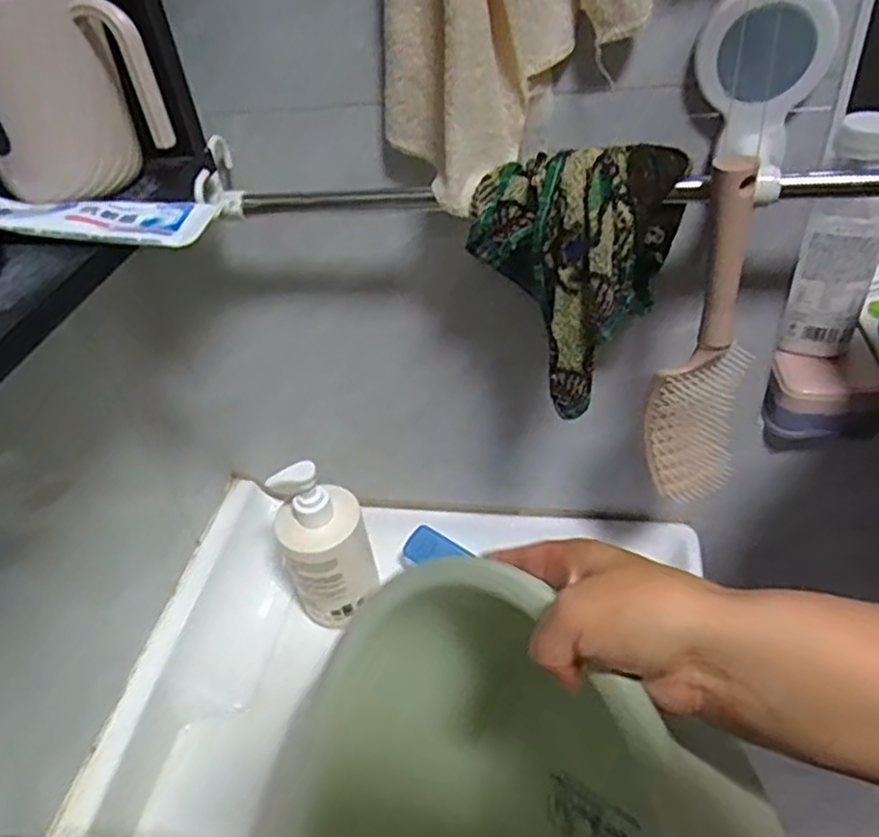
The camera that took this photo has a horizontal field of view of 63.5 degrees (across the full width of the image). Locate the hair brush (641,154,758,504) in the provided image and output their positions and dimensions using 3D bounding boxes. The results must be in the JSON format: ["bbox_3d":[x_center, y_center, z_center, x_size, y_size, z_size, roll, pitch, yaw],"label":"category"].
[{"bbox_3d":[0.179,-0.047,0.476,0.065,0.250,0.048,10,44,20],"label":"hair brush"}]

